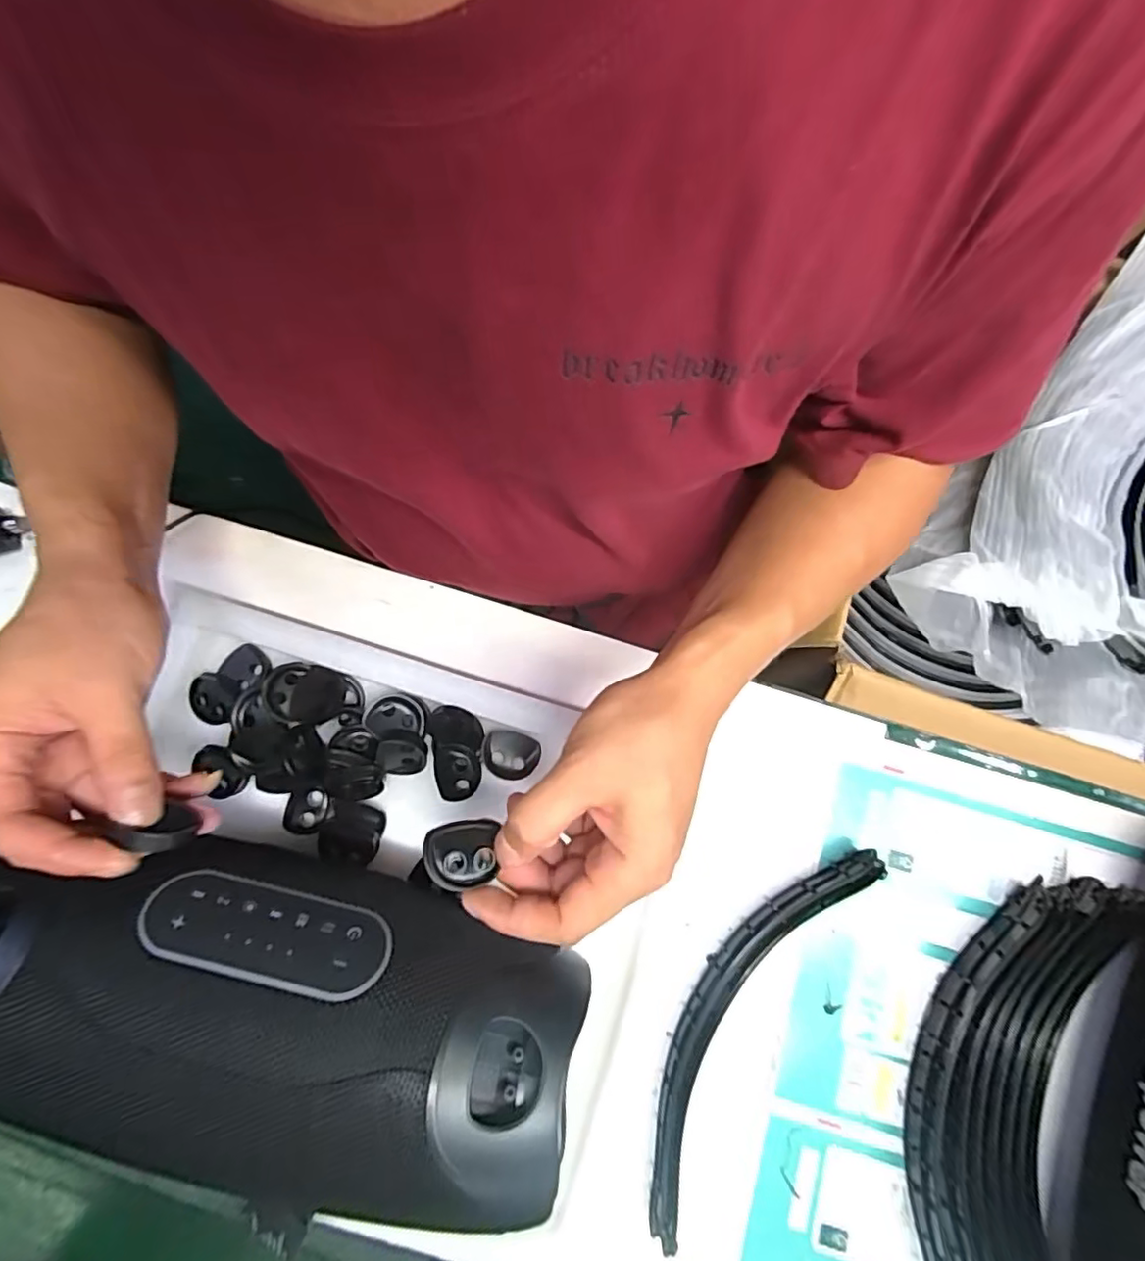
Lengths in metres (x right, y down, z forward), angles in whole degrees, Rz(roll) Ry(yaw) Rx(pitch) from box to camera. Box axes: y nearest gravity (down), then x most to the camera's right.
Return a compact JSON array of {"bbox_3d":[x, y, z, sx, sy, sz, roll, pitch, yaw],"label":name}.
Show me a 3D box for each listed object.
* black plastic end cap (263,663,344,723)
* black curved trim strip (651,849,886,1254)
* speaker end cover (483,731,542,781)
[{"bbox_3d":[-0.165,0.040,0.366,0.046,0.014,0.034,15,79,4],"label":"black plastic end cap"},{"bbox_3d":[0.102,0.226,0.353,0.051,0.026,0.236,37,81,8],"label":"black curved trim strip"},{"bbox_3d":[-0.038,0.079,0.372,0.035,0.008,0.029,8,79,2],"label":"speaker end cover"}]

